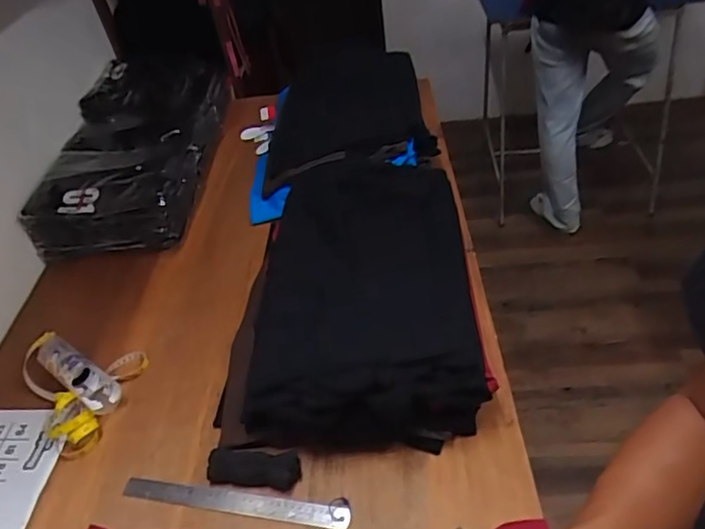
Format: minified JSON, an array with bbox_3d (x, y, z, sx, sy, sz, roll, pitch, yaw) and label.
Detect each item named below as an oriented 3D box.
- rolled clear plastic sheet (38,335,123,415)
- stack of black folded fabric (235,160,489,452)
[{"bbox_3d":[-0.453,0.176,0.929,0.194,0.054,0.057,25,51,31],"label":"rolled clear plastic sheet"},{"bbox_3d":[0.027,0.029,0.971,0.348,0.137,0.576,-4,42,4],"label":"stack of black folded fabric"}]

